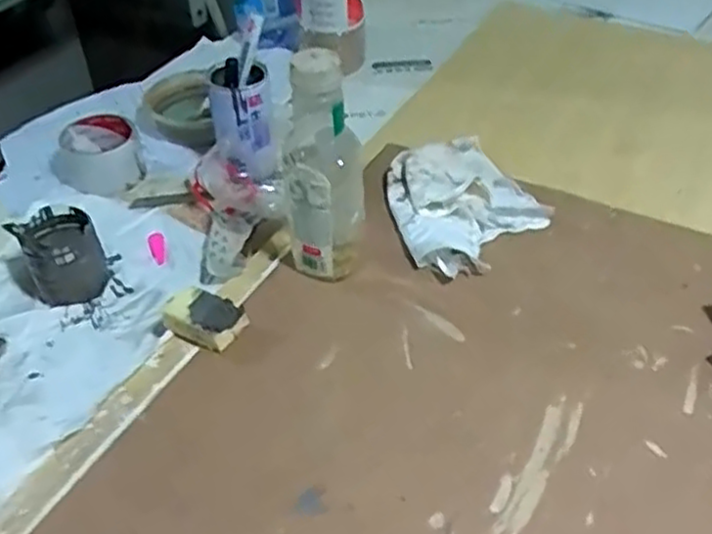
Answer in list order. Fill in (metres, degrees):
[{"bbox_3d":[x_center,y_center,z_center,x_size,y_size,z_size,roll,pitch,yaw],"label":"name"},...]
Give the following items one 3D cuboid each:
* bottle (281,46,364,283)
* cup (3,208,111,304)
[{"bbox_3d":[-0.028,-0.075,0.621,0.065,0.207,0.054,-6,43,-3],"label":"bottle"},{"bbox_3d":[-0.268,-0.009,0.680,0.064,0.075,0.067,-2,43,2],"label":"cup"}]

